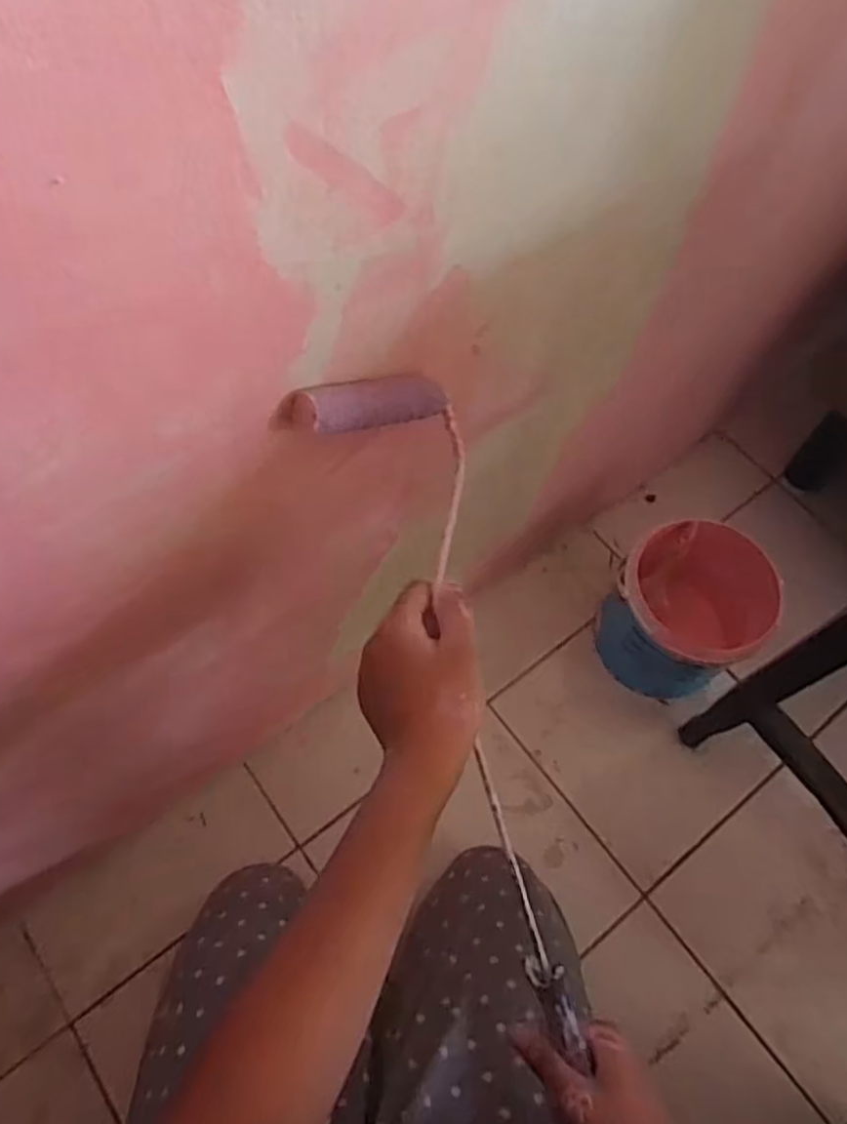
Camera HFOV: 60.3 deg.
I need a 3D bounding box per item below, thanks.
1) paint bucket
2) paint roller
[{"bbox_3d":[0.333,0.073,0.950,0.185,0.197,0.166,39,68,14],"label":"paint bucket"},{"bbox_3d":[0.013,0.104,0.487,0.117,0.079,0.452,-13,95,-9],"label":"paint roller"}]

